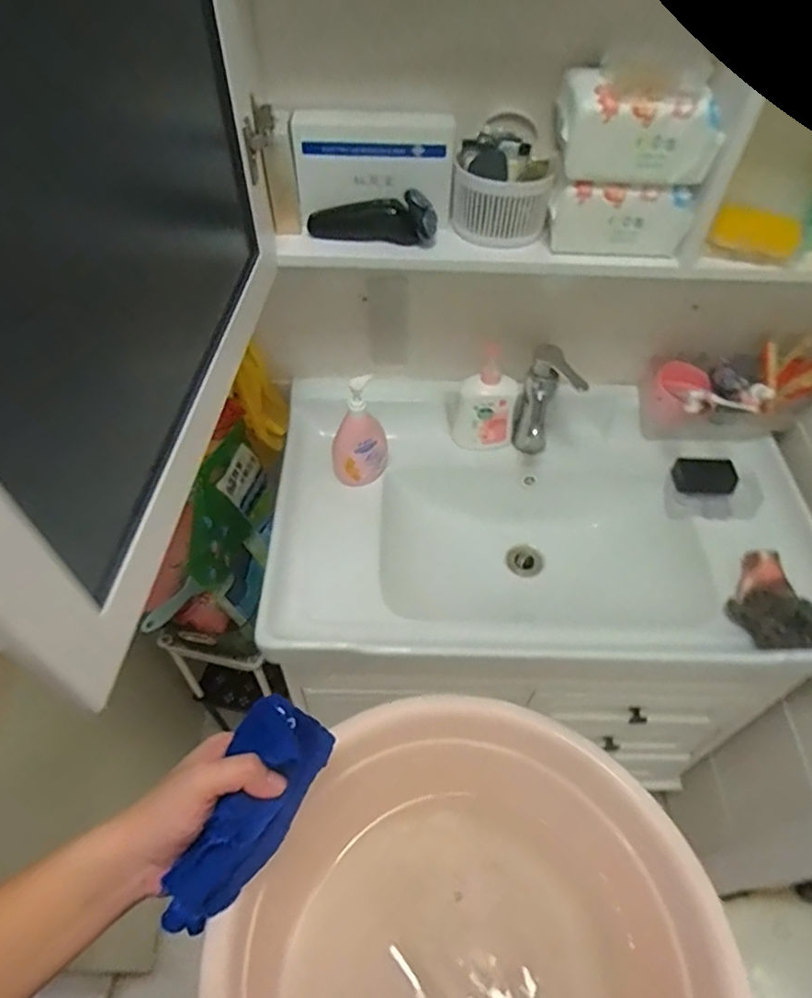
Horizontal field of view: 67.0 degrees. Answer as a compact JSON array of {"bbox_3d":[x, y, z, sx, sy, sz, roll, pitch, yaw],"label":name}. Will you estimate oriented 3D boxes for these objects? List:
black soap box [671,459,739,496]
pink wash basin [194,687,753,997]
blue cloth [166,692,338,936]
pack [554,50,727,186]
[{"bbox_3d":[0.479,-0.035,0.984,0.092,0.034,0.054,2,50,1],"label":"black soap box"},{"bbox_3d":[0.047,0.333,0.444,0.318,0.168,0.319,0,53,0],"label":"pink wash basin"},{"bbox_3d":[-0.109,0.210,0.409,0.062,0.029,0.147,22,66,16],"label":"blue cloth"},{"bbox_3d":[0.250,-0.414,0.669,0.172,0.109,0.077,2,50,1],"label":"pack"}]

